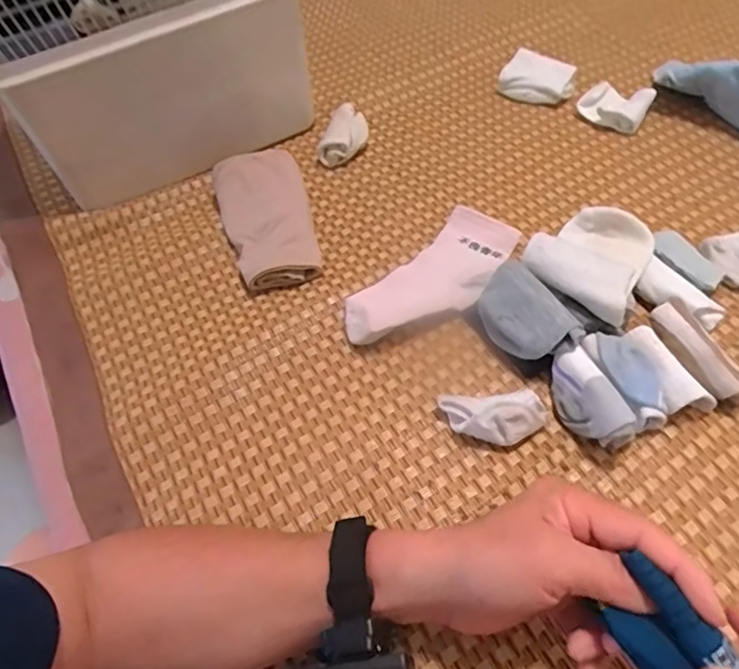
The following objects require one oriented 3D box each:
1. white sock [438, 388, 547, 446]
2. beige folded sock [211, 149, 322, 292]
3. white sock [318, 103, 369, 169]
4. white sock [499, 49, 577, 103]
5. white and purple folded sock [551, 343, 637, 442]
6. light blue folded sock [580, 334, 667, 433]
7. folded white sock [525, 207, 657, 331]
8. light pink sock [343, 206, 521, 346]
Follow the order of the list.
[{"bbox_3d":[0.097,0.065,0.430,0.079,0.032,0.042,-2,52,4],"label":"white sock"},{"bbox_3d":[-0.112,-0.134,0.593,0.093,0.052,0.188,-18,53,-8],"label":"beige folded sock"},{"bbox_3d":[-0.031,-0.246,0.680,0.049,0.034,0.090,10,54,13],"label":"white sock"},{"bbox_3d":[0.225,-0.341,0.728,0.095,0.038,0.064,20,57,20],"label":"white sock"},{"bbox_3d":[0.166,0.051,0.423,0.028,0.049,0.075,-18,53,-9],"label":"white and purple folded sock"},{"bbox_3d":[0.204,0.035,0.432,0.036,0.025,0.083,-21,66,-11],"label":"light blue folded sock"},{"bbox_3d":[0.208,-0.076,0.504,0.094,0.037,0.155,27,40,24],"label":"folded white sock"},{"bbox_3d":[0.065,-0.055,0.536,0.210,0.017,0.089,-40,59,-23],"label":"light pink sock"}]

